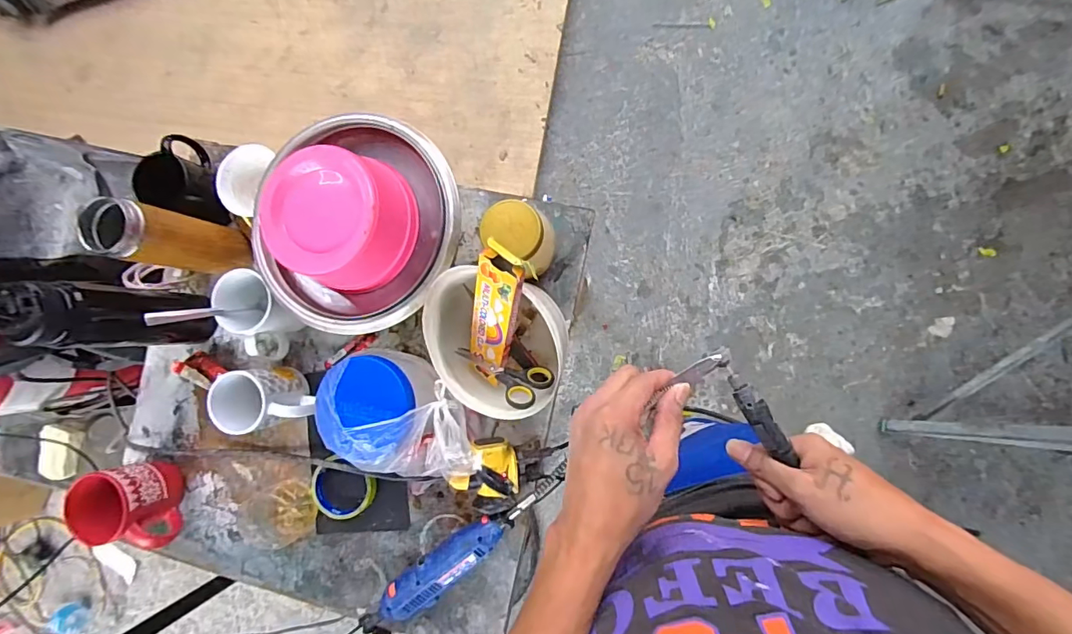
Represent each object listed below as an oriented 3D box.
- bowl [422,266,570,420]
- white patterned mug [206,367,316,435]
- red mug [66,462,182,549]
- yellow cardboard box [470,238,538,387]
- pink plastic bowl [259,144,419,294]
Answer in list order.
[{"bbox_3d":[-0.044,0.034,0.594,0.157,0.142,0.142,21,92,10],"label":"bowl"},{"bbox_3d":[-0.358,0.107,0.661,0.108,0.093,0.078,-18,86,9],"label":"white patterned mug"},{"bbox_3d":[-0.551,0.259,0.674,0.089,0.108,0.113,-8,87,9],"label":"red mug"},{"bbox_3d":[-0.047,0.008,0.554,0.052,0.225,0.016,26,52,8],"label":"yellow cardboard box"},{"bbox_3d":[-0.217,-0.111,0.548,0.143,0.076,0.142,0,88,10],"label":"pink plastic bowl"}]

